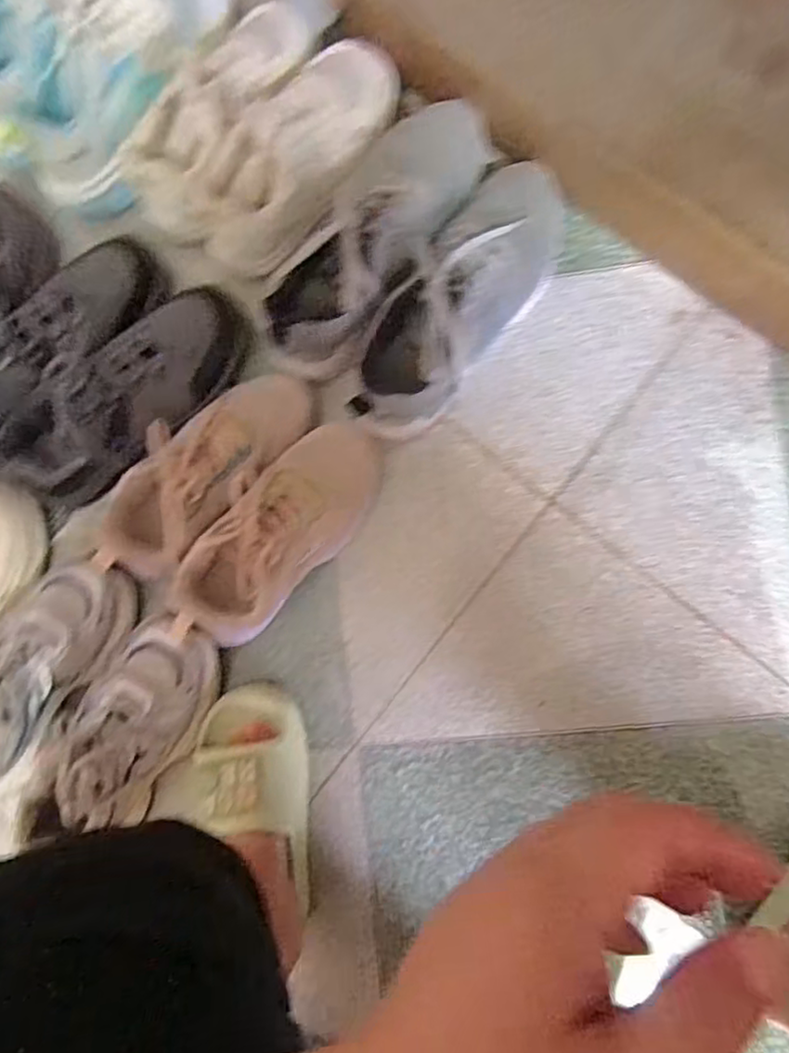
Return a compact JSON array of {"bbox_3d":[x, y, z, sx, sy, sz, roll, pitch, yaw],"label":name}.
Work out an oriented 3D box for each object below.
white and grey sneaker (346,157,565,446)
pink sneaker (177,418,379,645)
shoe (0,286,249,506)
[{"bbox_3d":[0.062,-0.208,0.595,0.099,0.092,0.286,38,92,8],"label":"white and grey sneaker"},{"bbox_3d":[-0.109,0.005,0.611,0.097,0.076,0.242,42,93,8],"label":"pink sneaker"},{"bbox_3d":[-0.258,-0.122,0.619,0.113,0.082,0.270,42,93,8],"label":"shoe"}]

